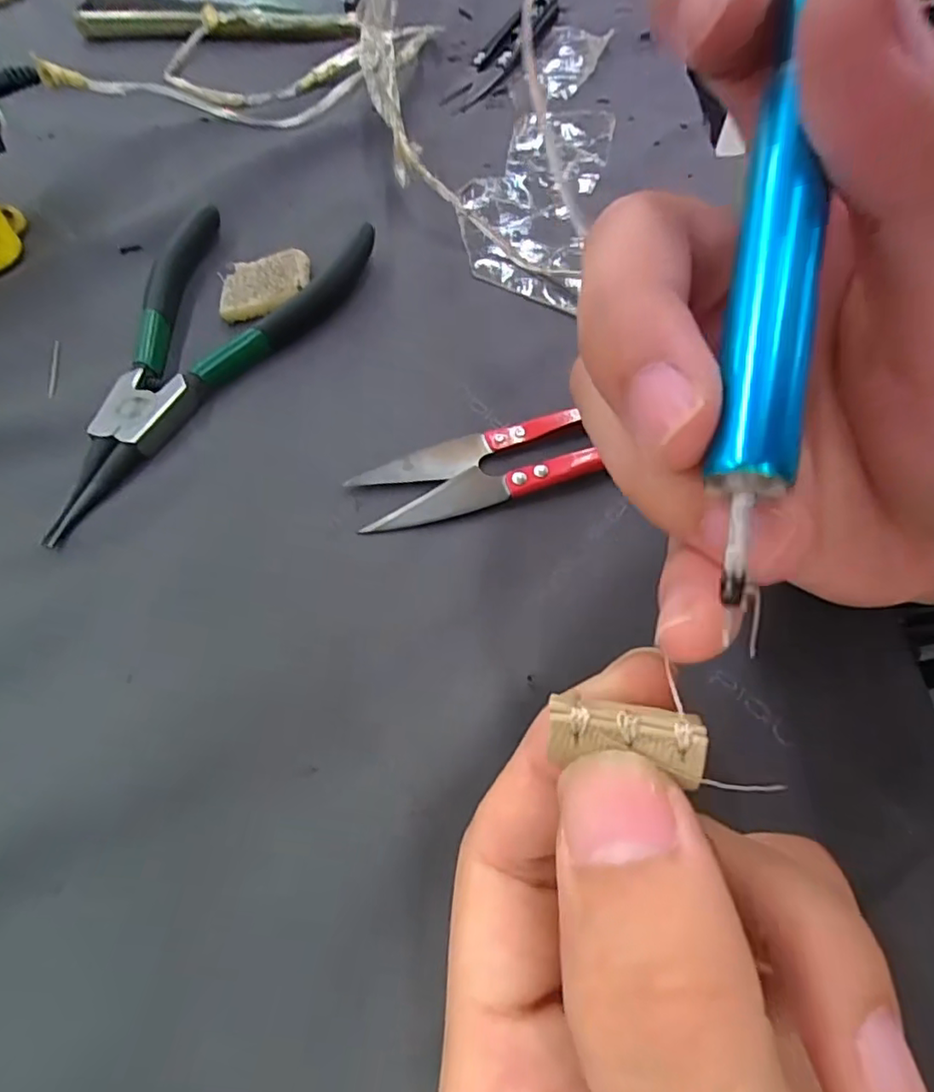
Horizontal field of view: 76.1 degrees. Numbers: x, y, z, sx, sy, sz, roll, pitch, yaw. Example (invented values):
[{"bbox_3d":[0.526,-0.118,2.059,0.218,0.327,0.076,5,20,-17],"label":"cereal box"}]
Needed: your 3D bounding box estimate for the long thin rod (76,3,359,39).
[{"bbox_3d":[-0.142,-0.295,0.336,0.162,0.017,0.017,4,59,4],"label":"long thin rod"}]

